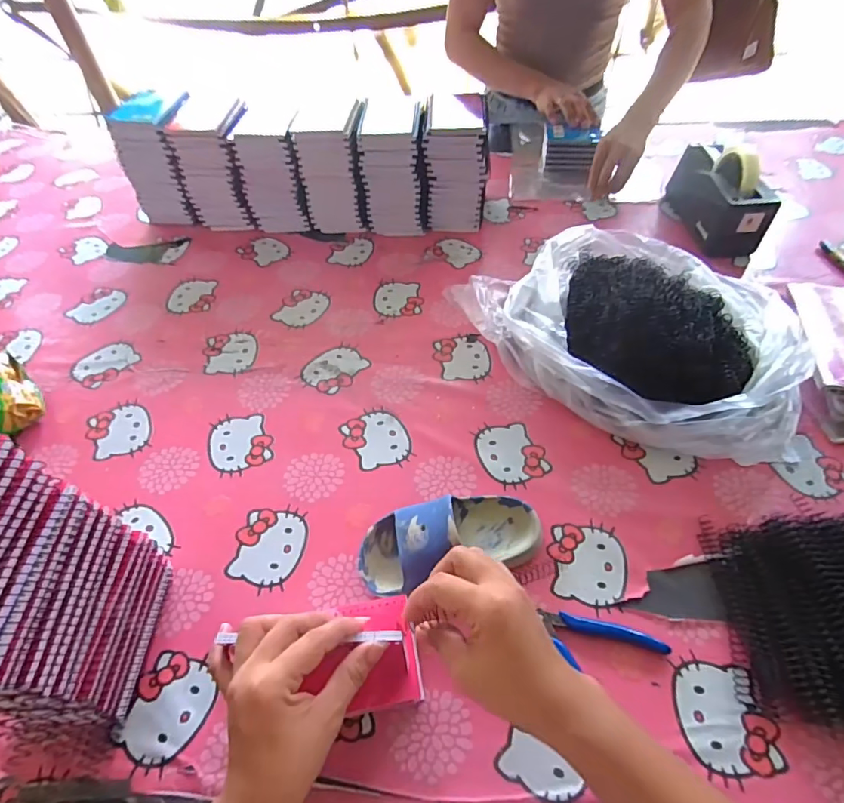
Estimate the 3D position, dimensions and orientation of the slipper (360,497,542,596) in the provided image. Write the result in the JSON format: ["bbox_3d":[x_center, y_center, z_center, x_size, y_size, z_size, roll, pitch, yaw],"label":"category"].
[{"bbox_3d":[0.028,0.130,0.473,0.176,0.059,0.082,-15,52,-9],"label":"slipper"}]

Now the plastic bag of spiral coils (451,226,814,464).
[{"bbox_3d":[0.261,-0.079,0.597,0.290,0.108,0.357,-23,54,-15],"label":"plastic bag of spiral coils"}]

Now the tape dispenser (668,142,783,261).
[{"bbox_3d":[0.467,-0.333,0.783,0.074,0.123,0.209,-4,51,-1],"label":"tape dispenser"}]

